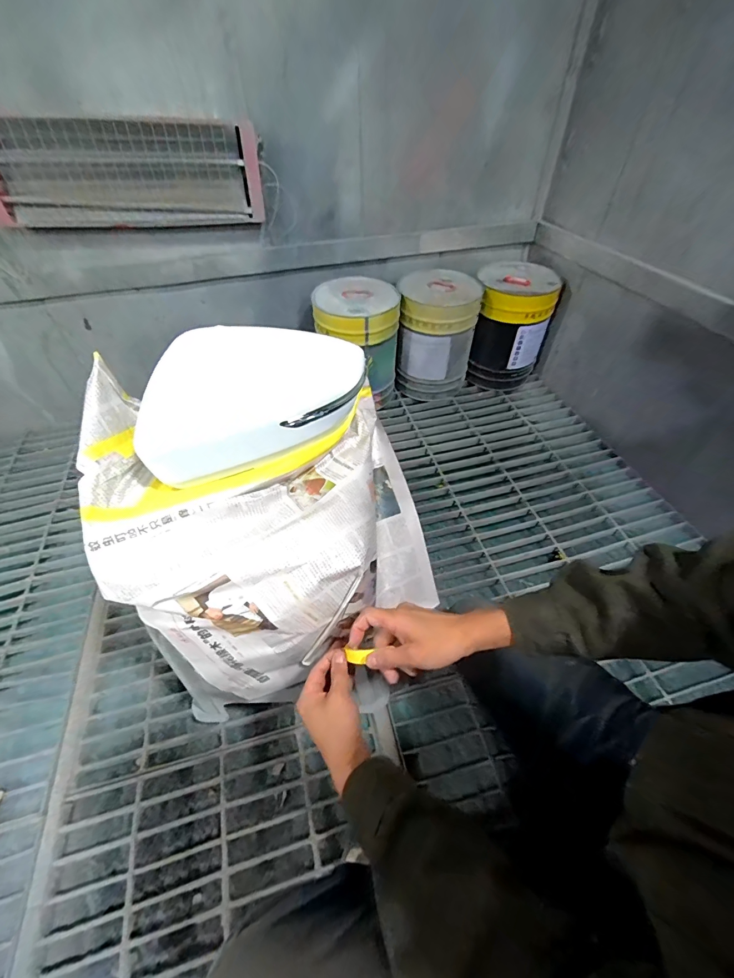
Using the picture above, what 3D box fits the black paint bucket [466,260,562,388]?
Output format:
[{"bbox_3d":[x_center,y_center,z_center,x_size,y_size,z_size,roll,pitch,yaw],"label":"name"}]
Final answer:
[{"bbox_3d":[0.472,-0.552,1.282,0.229,0.328,0.245,7,48,8],"label":"black paint bucket"}]

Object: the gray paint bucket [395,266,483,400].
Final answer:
[{"bbox_3d":[0.226,-0.505,1.295,0.256,0.355,0.225,10,48,11],"label":"gray paint bucket"}]

